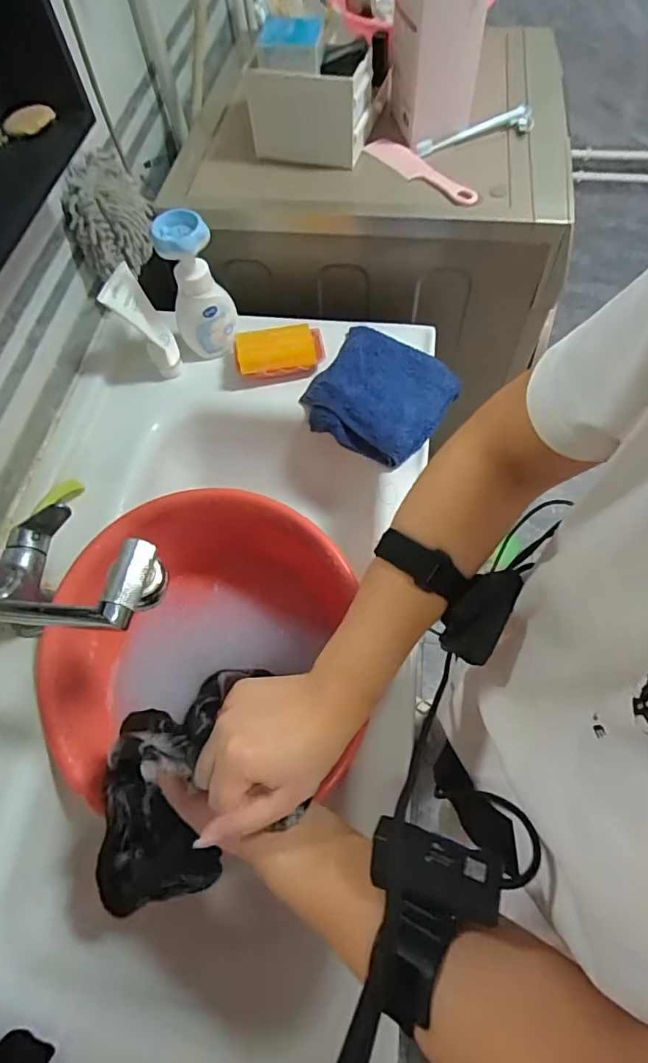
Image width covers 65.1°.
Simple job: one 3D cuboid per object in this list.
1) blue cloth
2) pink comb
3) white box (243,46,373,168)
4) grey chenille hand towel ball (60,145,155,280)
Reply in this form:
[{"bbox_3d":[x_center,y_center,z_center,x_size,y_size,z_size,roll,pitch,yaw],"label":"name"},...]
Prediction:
[{"bbox_3d":[0.078,-0.195,0.711,0.190,0.032,0.184,30,68,17],"label":"blue cloth"},{"bbox_3d":[0.147,-0.538,0.753,0.049,0.012,0.207,-40,67,-16],"label":"pink comb"},{"bbox_3d":[-0.021,-0.608,0.737,0.169,0.116,0.078,7,63,7],"label":"white box"},{"bbox_3d":[-0.292,-0.435,0.694,0.106,0.126,0.112,-1,63,3],"label":"grey chenille hand towel ball"}]

